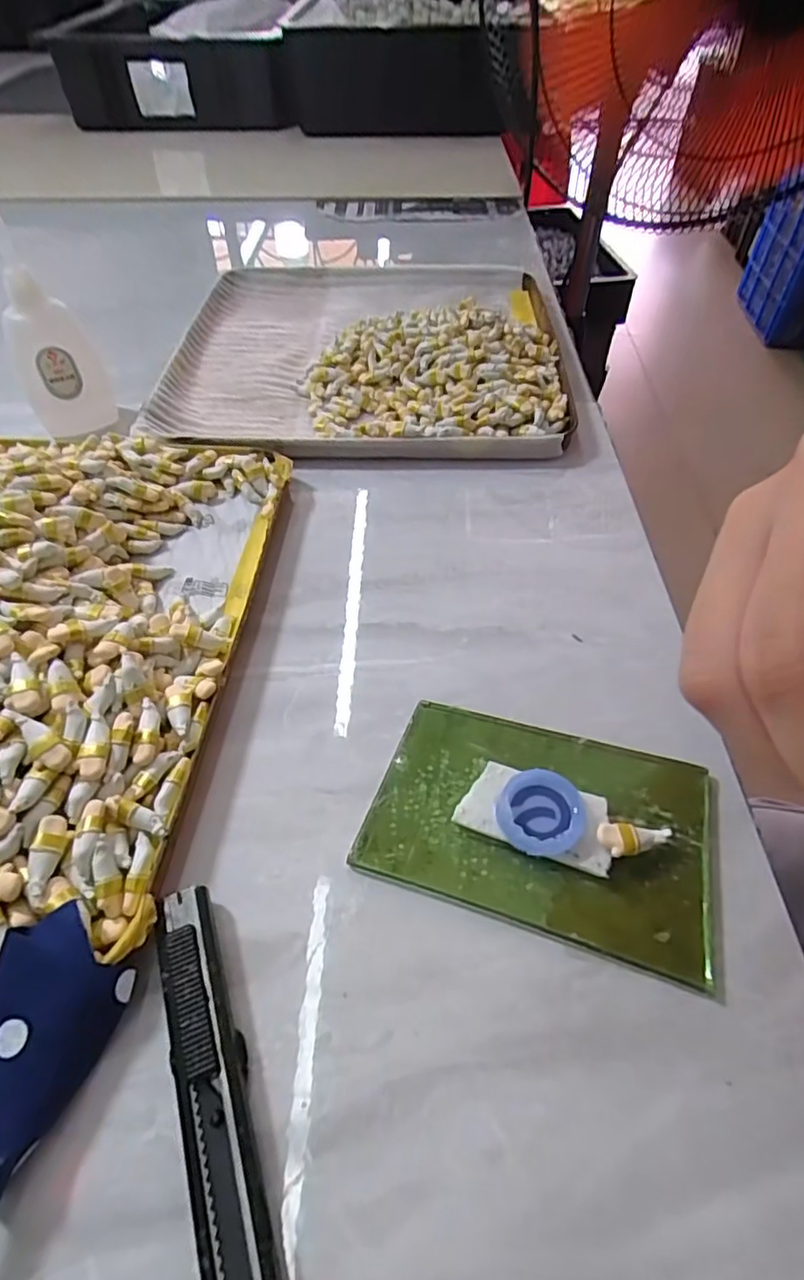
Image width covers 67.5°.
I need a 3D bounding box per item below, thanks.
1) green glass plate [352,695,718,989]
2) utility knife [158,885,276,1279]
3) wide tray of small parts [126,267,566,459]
[{"bbox_3d":[0.045,0.058,0.193,0.104,0.011,0.066,15,52,12],"label":"green glass plate"},{"bbox_3d":[-0.041,0.123,0.137,0.016,0.010,0.129,-16,52,-12],"label":"utility knife"},{"bbox_3d":[-0.023,-0.193,0.386,0.239,0.034,0.237,1,49,-3],"label":"wide tray of small parts"}]

